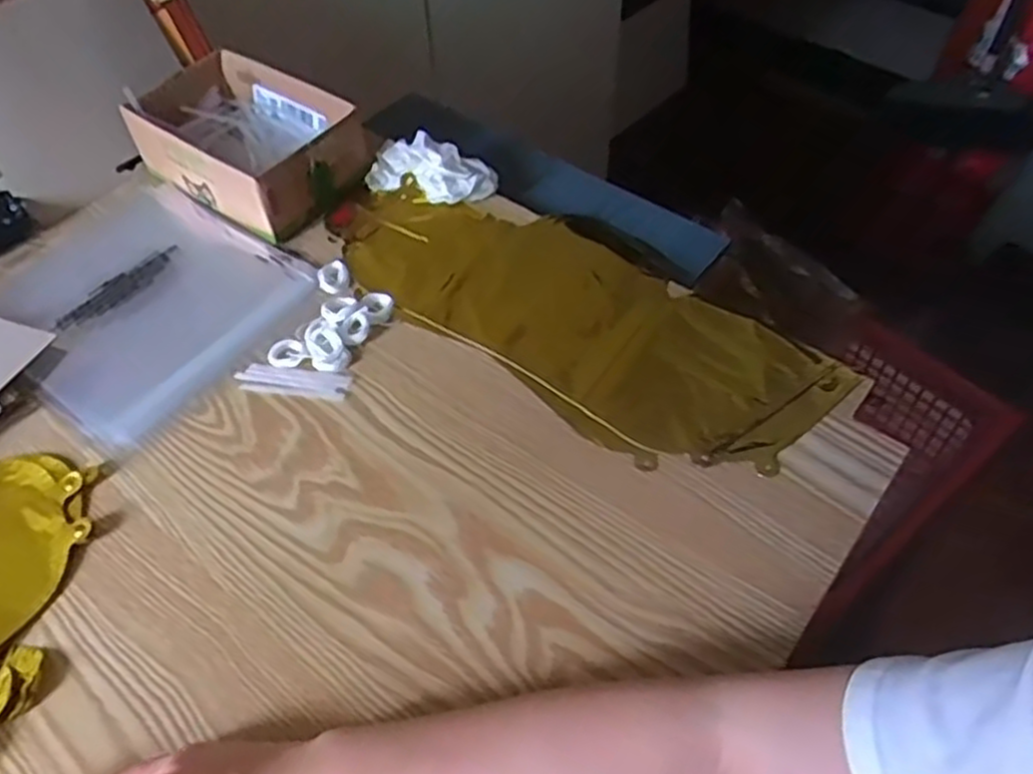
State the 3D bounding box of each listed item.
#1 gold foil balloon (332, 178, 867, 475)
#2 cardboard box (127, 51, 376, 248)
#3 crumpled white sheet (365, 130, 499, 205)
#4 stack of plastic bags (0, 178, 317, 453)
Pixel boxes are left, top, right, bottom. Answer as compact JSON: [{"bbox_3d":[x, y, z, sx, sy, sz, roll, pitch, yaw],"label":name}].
[{"bbox_3d":[0.042,-0.076,0.604,0.408,0.011,0.190,33,59,23],"label":"gold foil balloon"},{"bbox_3d":[-0.248,-0.227,0.704,0.196,0.069,0.142,26,57,19],"label":"cardboard box"},{"bbox_3d":[-0.077,-0.196,0.677,0.110,0.029,0.056,12,53,9],"label":"crumpled white sheet"},{"bbox_3d":[-0.313,-0.076,0.621,0.239,0.017,0.207,30,58,22],"label":"stack of plastic bags"}]

